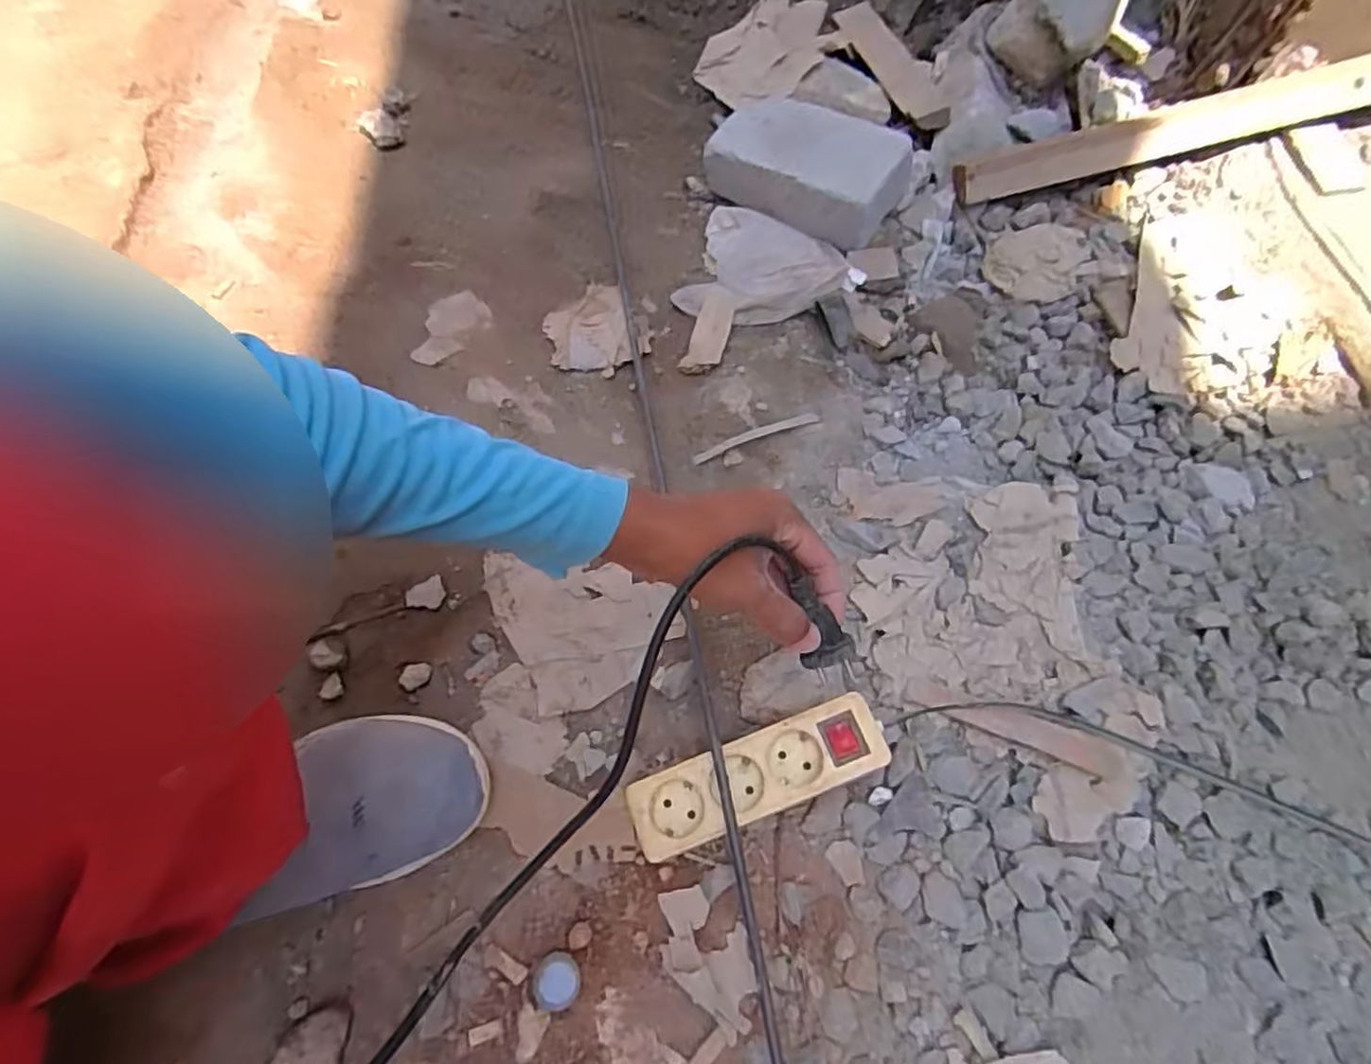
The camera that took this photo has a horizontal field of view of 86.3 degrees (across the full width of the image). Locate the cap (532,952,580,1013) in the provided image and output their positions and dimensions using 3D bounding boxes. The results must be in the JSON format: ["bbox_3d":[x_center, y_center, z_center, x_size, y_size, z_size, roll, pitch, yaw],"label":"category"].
[{"bbox_3d":[-0.085,0.296,0.481,0.031,0.014,0.033,1,62,-3],"label":"cap"}]

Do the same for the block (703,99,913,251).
[{"bbox_3d":[0.133,-0.405,0.813,0.221,0.079,0.115,30,65,13],"label":"block"}]

